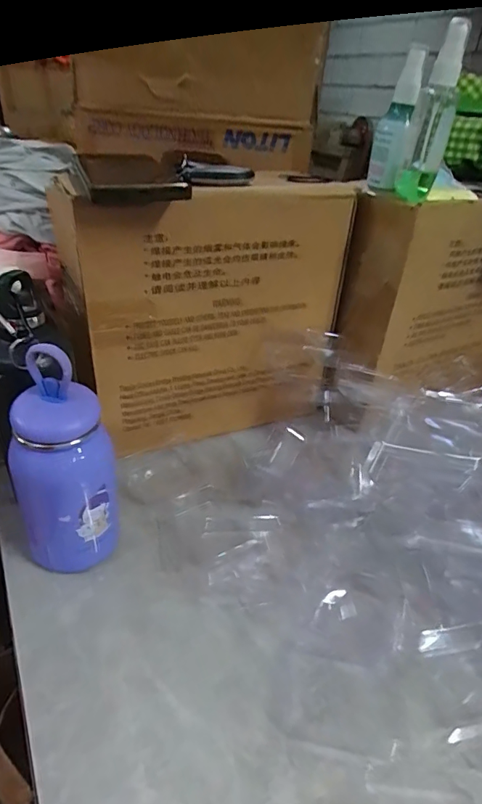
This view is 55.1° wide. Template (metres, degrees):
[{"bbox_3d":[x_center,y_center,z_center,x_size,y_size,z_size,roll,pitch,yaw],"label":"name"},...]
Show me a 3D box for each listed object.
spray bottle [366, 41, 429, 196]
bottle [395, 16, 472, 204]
[{"bbox_3d":[0.147,-0.267,0.444,0.029,0.119,0.030,11,34,7],"label":"spray bottle"},{"bbox_3d":[0.171,-0.253,0.412,0.034,0.130,0.029,18,36,17],"label":"bottle"}]

